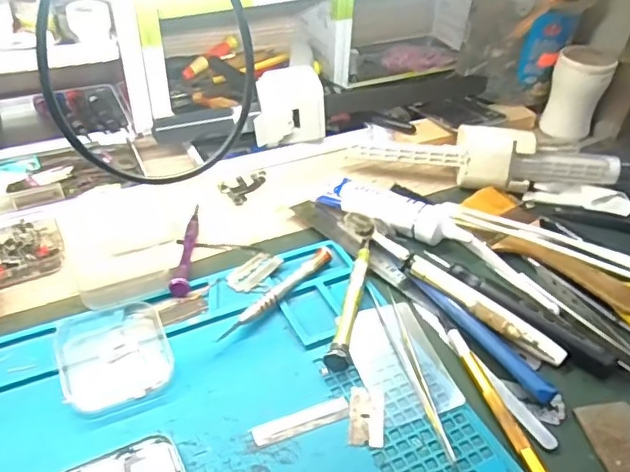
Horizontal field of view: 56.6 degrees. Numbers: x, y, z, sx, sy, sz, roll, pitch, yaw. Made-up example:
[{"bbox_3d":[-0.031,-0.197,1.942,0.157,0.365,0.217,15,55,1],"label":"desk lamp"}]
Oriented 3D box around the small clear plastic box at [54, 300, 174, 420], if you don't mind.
[{"bbox_3d":[-0.122,0.071,0.359,0.063,0.014,0.076,-16,44,-21],"label":"small clear plastic box"}]

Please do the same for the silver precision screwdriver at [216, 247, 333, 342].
[{"bbox_3d":[-0.024,0.039,0.410,0.009,0.011,0.111,28,46,27],"label":"silver precision screwdriver"}]

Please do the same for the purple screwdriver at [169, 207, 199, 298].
[{"bbox_3d":[-0.098,0.004,0.448,0.012,0.015,0.114,-1,40,-5],"label":"purple screwdriver"}]

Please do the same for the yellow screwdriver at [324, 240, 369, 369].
[{"bbox_3d":[0.025,0.042,0.407,0.015,0.014,0.117,9,40,7],"label":"yellow screwdriver"}]

